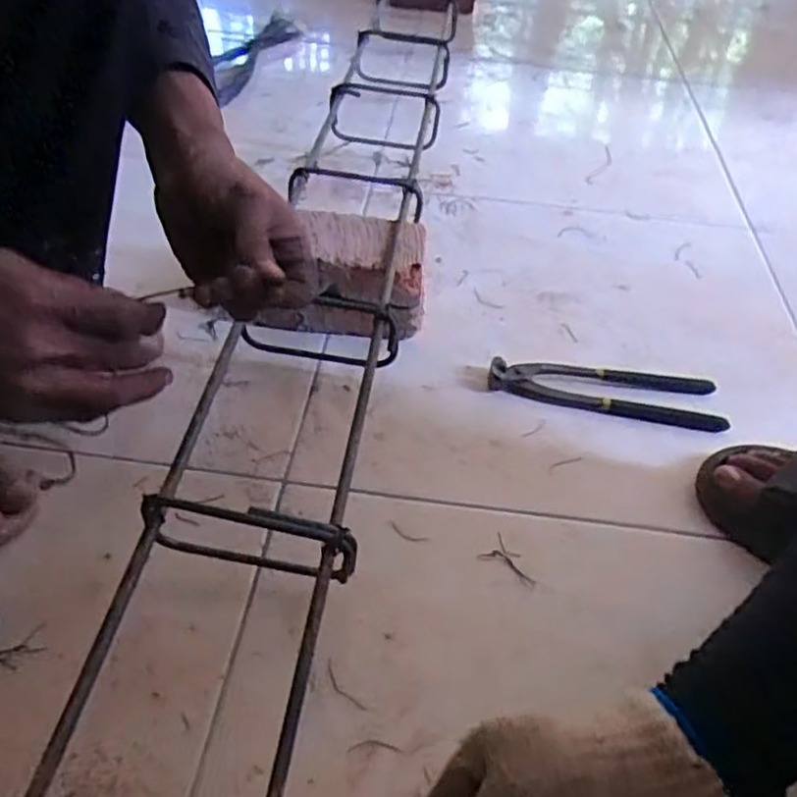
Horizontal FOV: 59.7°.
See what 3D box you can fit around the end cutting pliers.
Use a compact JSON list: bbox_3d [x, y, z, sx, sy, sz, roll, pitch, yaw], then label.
[{"bbox_3d":[0.202,-0.016,0.678,0.225,0.022,0.070,10,45,5],"label":"end cutting pliers"}]

